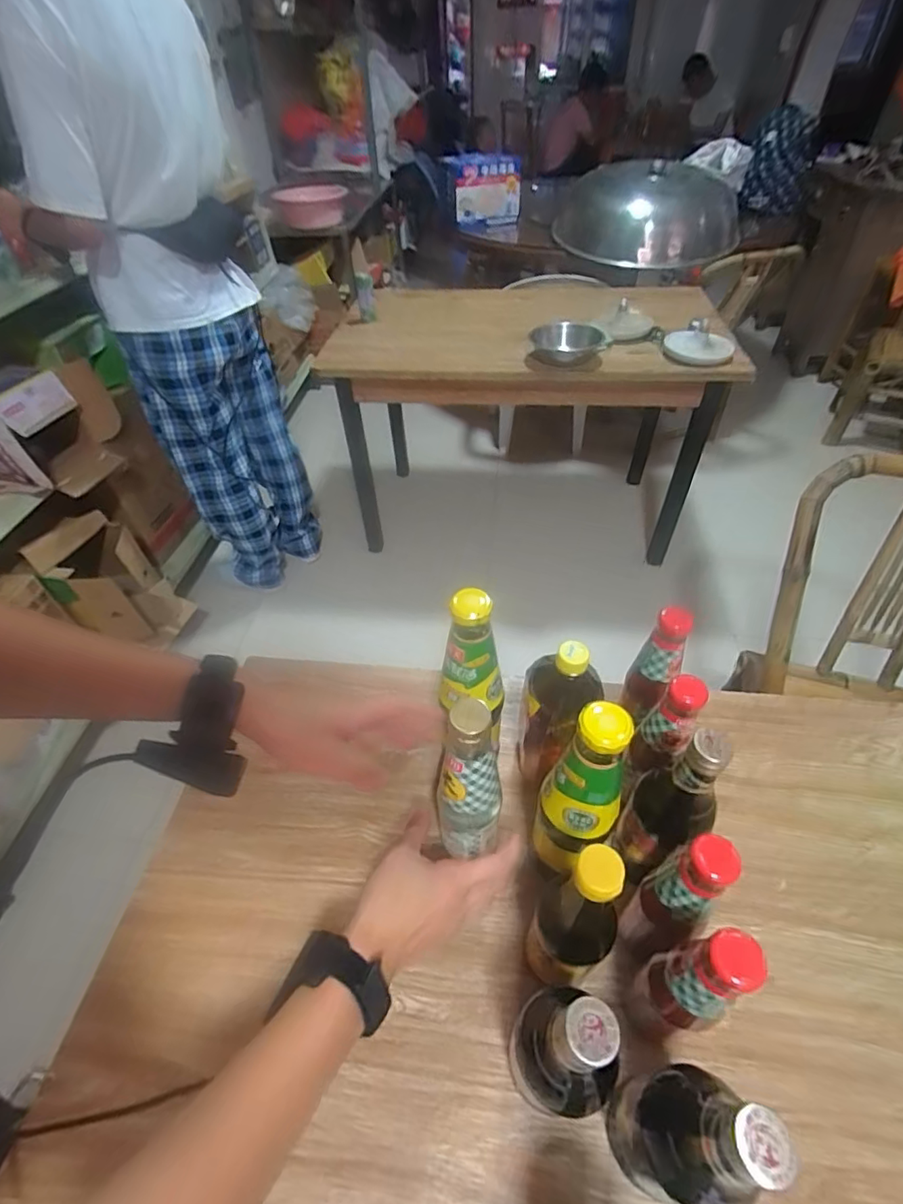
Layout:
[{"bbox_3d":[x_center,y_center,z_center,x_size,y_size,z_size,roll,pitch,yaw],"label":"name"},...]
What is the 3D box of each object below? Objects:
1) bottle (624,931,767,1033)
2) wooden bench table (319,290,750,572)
[{"bbox_3d":[0.172,0.289,0.394,0.040,0.213,0.043,-2,47,2],"label":"bottle"},{"bbox_3d":[0.228,-0.633,1.784,1.082,0.657,0.621,2,47,5],"label":"wooden bench table"}]

